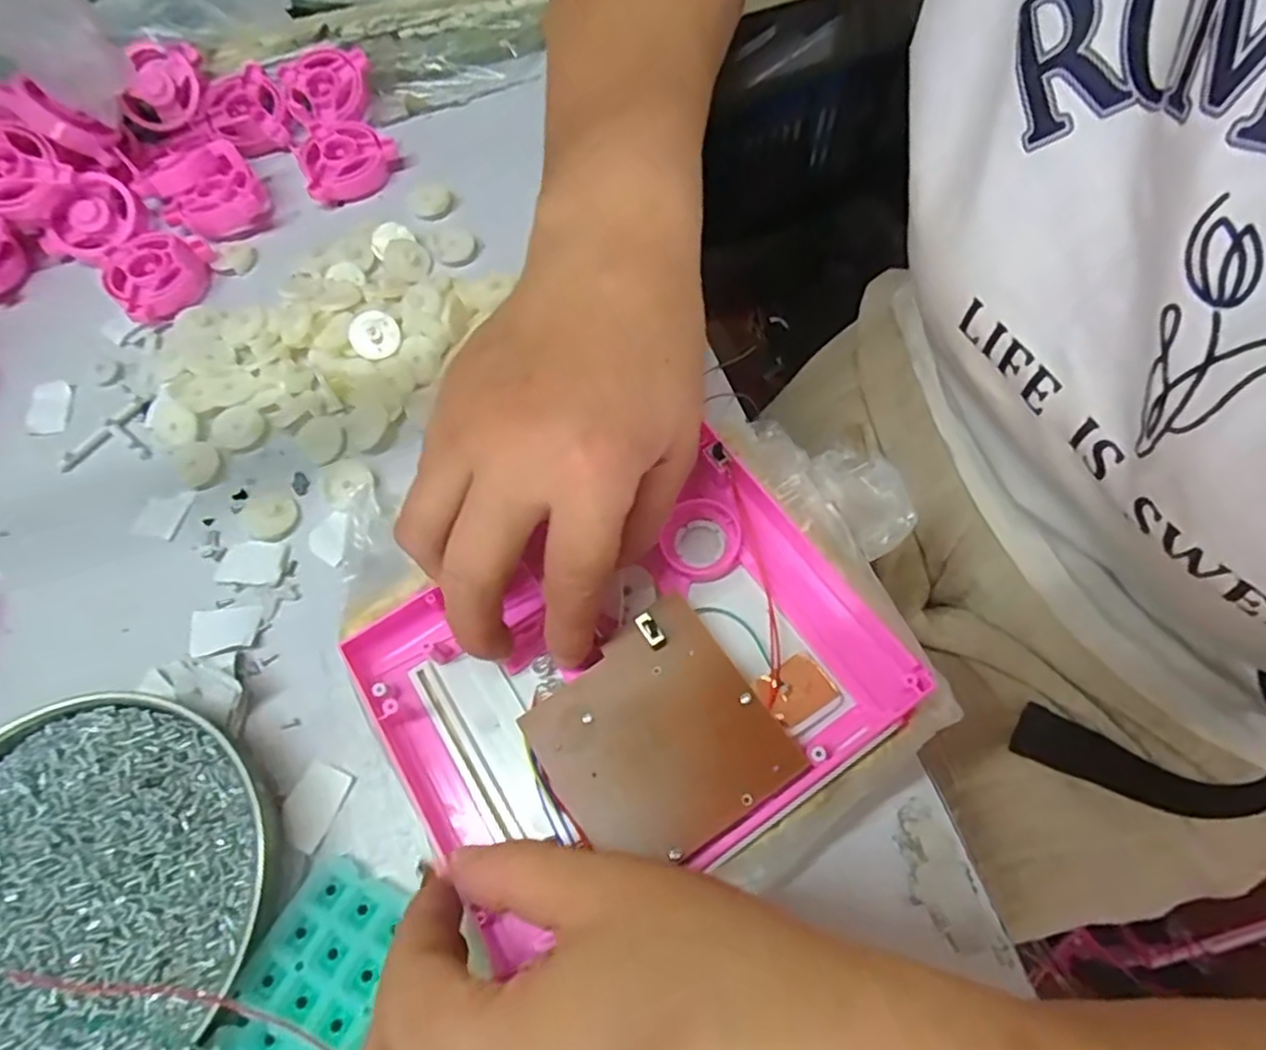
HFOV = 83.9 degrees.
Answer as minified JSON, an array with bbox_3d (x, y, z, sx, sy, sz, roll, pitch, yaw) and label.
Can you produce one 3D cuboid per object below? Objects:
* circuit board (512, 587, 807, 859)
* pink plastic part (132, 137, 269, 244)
[{"bbox_3d":[0.007,0.071,0.237,0.071,0.009,0.070,-33,69,-12],"label":"circuit board"},{"bbox_3d":[-0.239,-0.185,0.395,0.054,0.022,0.061,-38,70,-14],"label":"pink plastic part"}]

